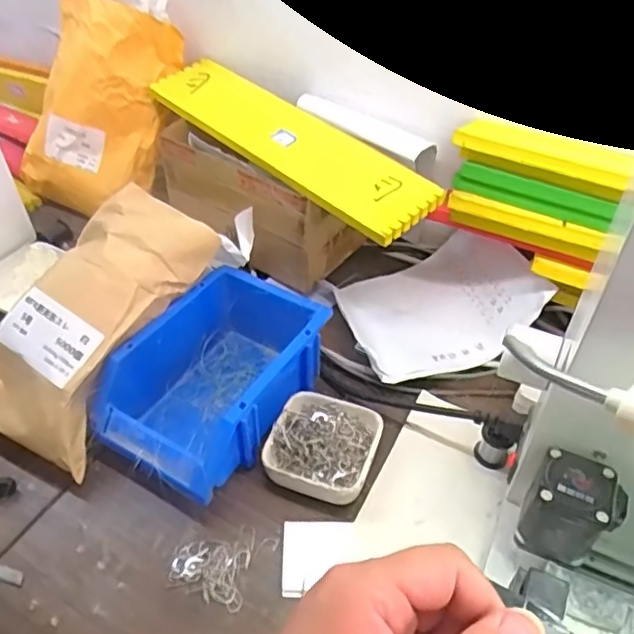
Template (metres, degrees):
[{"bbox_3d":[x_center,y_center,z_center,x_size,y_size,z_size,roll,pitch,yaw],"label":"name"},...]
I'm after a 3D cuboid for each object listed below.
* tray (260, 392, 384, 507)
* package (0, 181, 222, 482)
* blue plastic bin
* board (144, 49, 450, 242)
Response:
[{"bbox_3d":[0.006,0.104,0.481,0.080,0.030,0.087,14,47,15],"label":"tray"},{"bbox_3d":[-0.185,0.000,0.493,0.121,0.058,0.227,28,75,26],"label":"package"},{"bbox_3d":[-0.085,0.052,0.504,0.123,0.078,0.180,25,50,24],"label":"blue plastic bin"},{"bbox_3d":[-0.038,-0.177,0.586,0.078,0.012,0.350,-42,60,-15],"label":"board"}]

